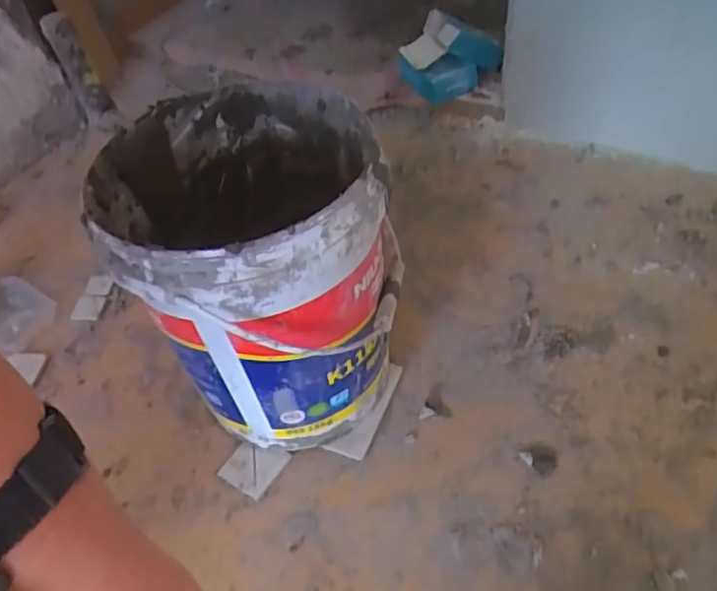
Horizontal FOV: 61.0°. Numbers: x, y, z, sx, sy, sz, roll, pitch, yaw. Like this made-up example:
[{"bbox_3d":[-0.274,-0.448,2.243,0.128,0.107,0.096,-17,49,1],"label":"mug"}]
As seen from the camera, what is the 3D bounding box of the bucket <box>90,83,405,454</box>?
[{"bbox_3d":[-0.112,-0.027,0.760,0.310,0.370,0.337,-18,49,-9],"label":"bucket"}]

